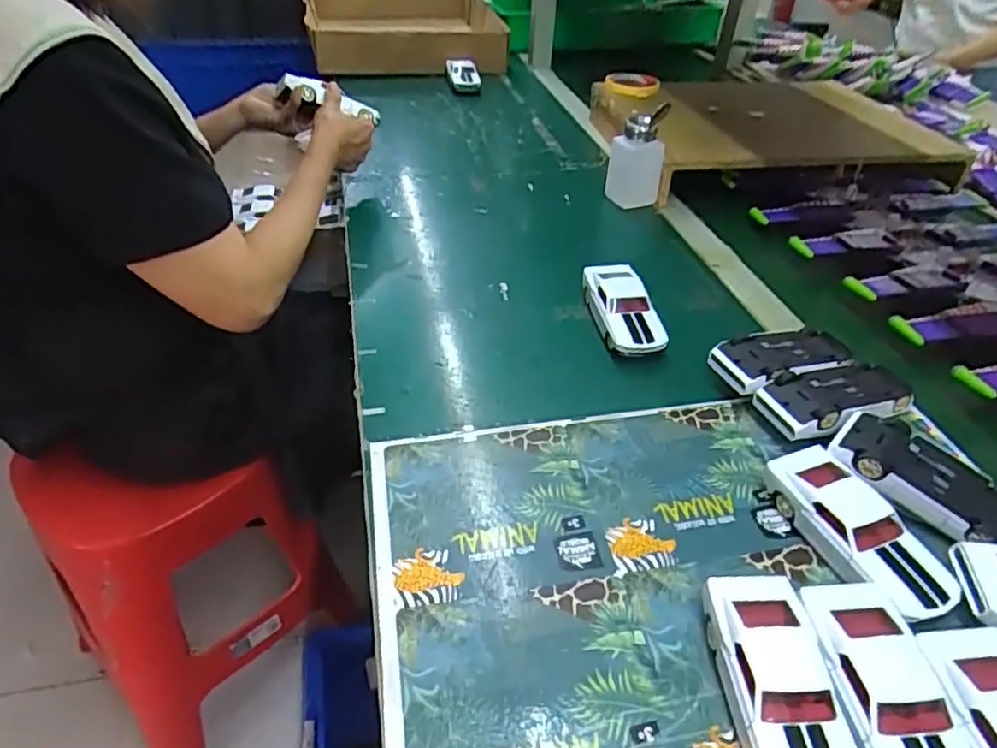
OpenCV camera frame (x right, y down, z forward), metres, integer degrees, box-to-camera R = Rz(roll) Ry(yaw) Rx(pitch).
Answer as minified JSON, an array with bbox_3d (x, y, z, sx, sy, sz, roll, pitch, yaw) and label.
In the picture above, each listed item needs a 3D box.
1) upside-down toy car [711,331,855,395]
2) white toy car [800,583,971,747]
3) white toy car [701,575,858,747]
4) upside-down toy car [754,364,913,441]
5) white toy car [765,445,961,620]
[{"bbox_3d":[0.249,-0.009,0.562,0.126,0.039,0.057,-15,42,-18],"label":"upside-down toy car"},{"bbox_3d":[0.207,0.176,0.341,0.053,0.032,0.126,-1,40,-5],"label":"white toy car"},{"bbox_3d":[0.151,0.169,0.344,0.052,0.032,0.127,1,40,-2],"label":"white toy car"},{"bbox_3d":[0.273,0.023,0.521,0.126,0.032,0.058,-12,41,-15],"label":"upside-down toy car"},{"bbox_3d":[0.235,0.103,0.426,0.056,0.037,0.129,-16,42,-19],"label":"white toy car"}]

